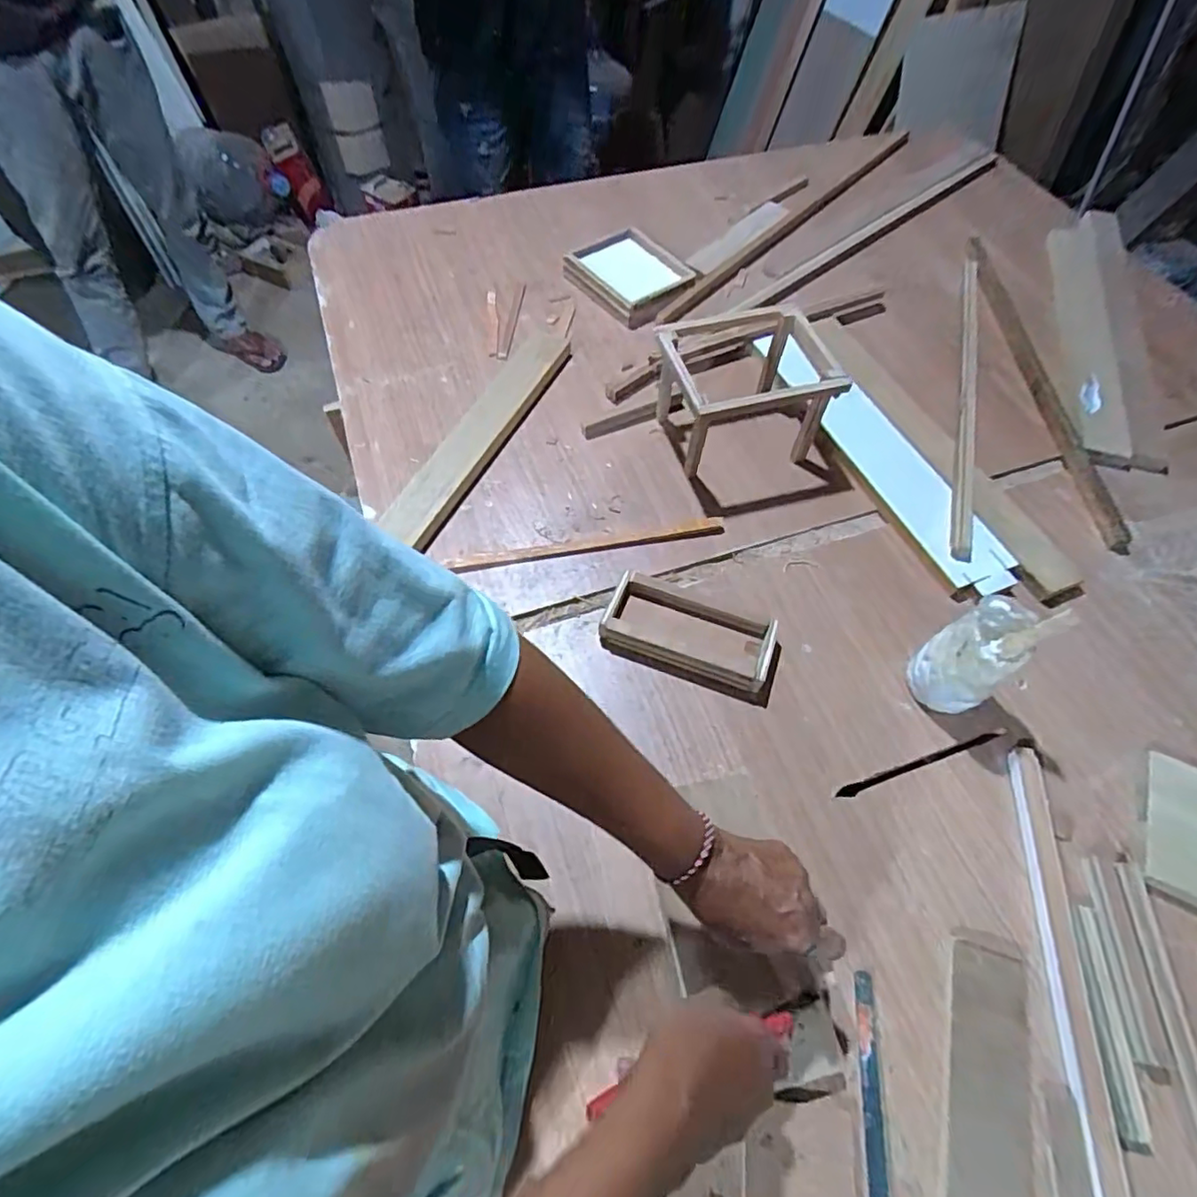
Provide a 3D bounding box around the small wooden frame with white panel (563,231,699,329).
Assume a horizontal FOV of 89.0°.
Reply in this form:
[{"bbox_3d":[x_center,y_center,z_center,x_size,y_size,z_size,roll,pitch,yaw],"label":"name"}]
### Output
[{"bbox_3d":[0.047,-0.473,0.882,0.139,0.041,0.165,-40,67,-22],"label":"small wooden frame with white panel"}]

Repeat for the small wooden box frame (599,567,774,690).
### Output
[{"bbox_3d":[0.086,0.032,0.589,0.160,0.034,0.071,17,60,10],"label":"small wooden box frame"}]

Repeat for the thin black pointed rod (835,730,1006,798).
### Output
[{"bbox_3d":[0.294,0.149,0.551,0.175,0.004,0.010,-17,60,-10],"label":"thin black pointed rod"}]

